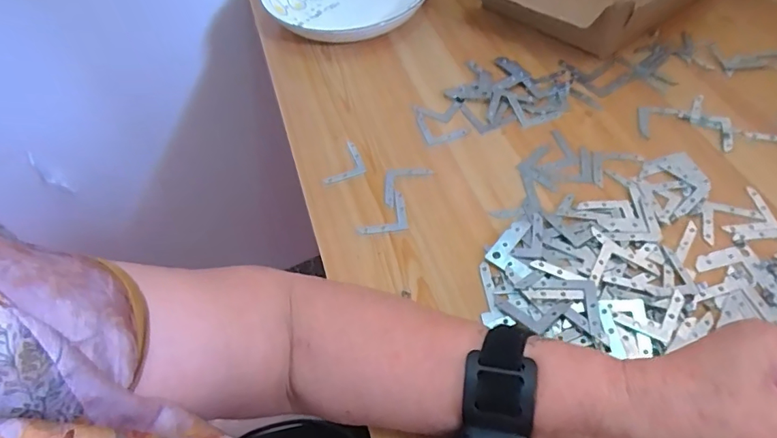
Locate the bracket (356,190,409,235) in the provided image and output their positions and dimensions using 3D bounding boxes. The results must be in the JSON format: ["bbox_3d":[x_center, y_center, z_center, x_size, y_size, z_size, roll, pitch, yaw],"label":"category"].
[{"bbox_3d":[-0.007,-0.006,0.406,0.041,0.004,0.039,-8,53,-1],"label":"bracket"}]

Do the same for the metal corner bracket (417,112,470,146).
[{"bbox_3d":[0.052,-0.090,0.473,0.043,0.007,0.040,-13,54,-6],"label":"metal corner bracket"}]

